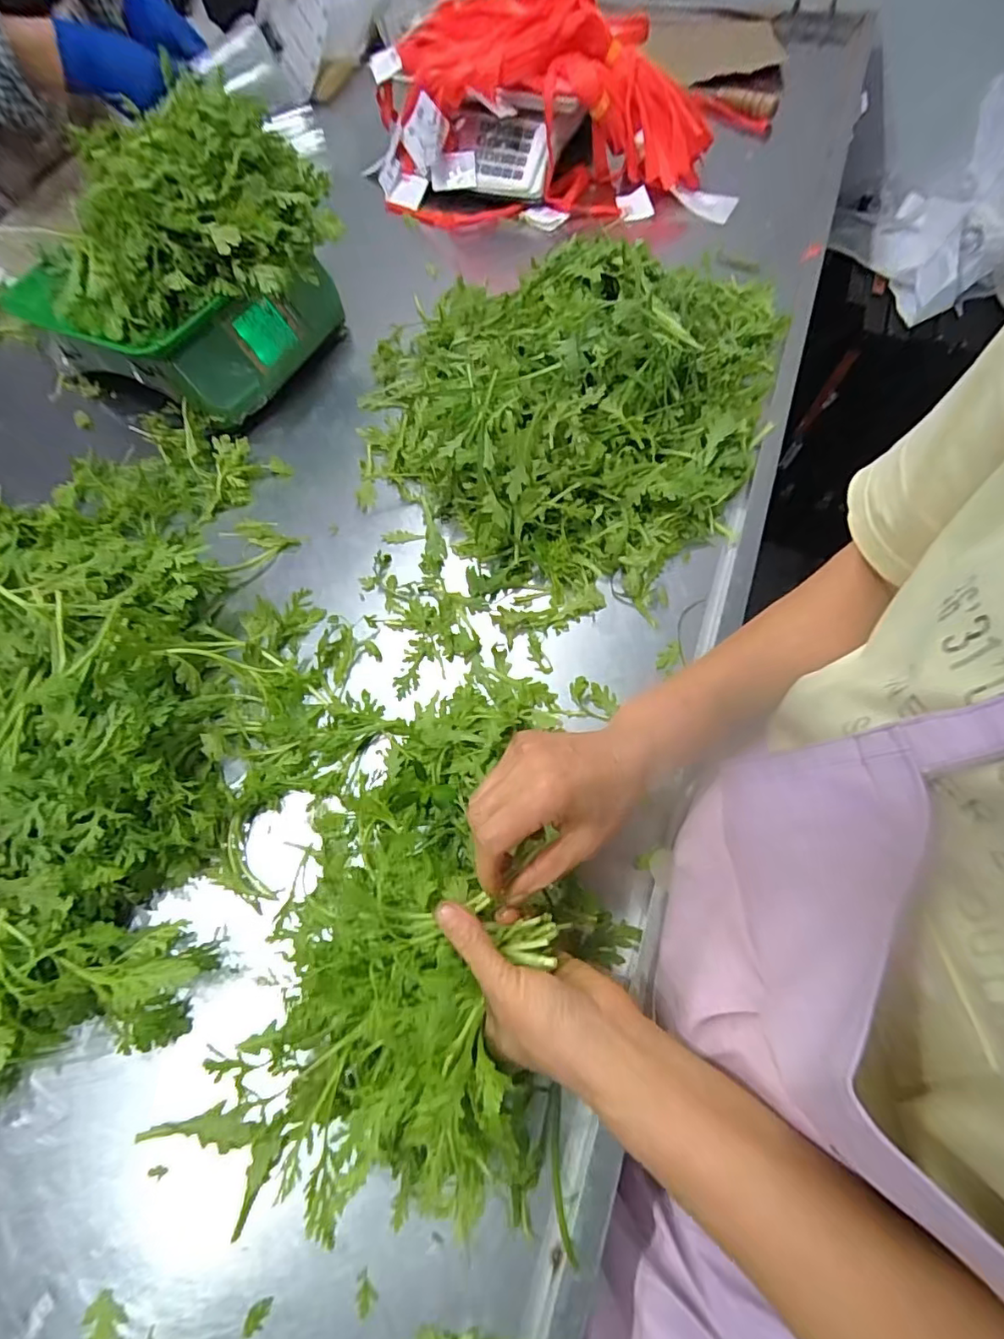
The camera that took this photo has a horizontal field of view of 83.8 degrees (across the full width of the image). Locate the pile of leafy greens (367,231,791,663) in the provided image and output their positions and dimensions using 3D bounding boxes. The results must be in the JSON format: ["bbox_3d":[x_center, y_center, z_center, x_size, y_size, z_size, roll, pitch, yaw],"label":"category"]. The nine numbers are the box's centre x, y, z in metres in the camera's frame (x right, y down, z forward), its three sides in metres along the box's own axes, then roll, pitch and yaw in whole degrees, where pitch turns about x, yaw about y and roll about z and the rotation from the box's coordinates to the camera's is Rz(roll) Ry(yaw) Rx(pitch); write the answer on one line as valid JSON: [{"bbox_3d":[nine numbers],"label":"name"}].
[{"bbox_3d":[0.082,-0.307,0.577,0.491,0.110,0.416,-40,68,-14],"label":"pile of leafy greens"}]

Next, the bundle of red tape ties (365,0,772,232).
[{"bbox_3d":[0.098,-0.778,0.764,0.547,0.188,0.293,-2,64,3],"label":"bundle of red tape ties"}]

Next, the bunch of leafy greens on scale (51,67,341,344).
[{"bbox_3d":[-0.305,-0.430,0.525,0.262,0.107,0.174,-14,64,-3],"label":"bunch of leafy greens on scale"}]

